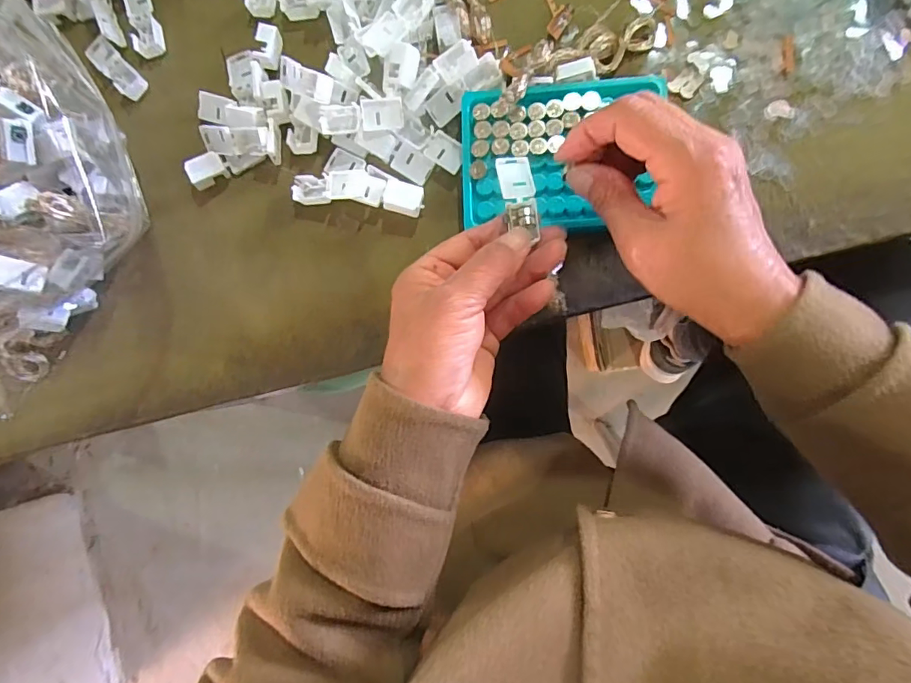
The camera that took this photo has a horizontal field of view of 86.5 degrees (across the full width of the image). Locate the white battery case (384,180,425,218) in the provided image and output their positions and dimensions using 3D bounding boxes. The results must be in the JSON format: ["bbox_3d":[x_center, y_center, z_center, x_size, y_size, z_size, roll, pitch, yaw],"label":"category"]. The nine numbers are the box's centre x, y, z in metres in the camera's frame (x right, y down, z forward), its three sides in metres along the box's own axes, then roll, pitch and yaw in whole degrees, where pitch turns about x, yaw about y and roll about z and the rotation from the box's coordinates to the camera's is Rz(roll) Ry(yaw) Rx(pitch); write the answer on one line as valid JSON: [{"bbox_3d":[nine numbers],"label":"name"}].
[{"bbox_3d":[-0.034,-0.096,0.327,0.025,0.018,0.021,13,91,6],"label":"white battery case"}]

